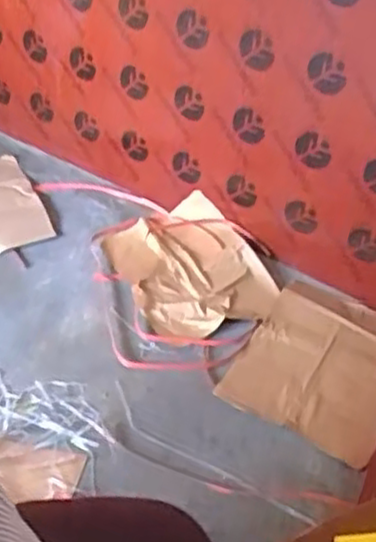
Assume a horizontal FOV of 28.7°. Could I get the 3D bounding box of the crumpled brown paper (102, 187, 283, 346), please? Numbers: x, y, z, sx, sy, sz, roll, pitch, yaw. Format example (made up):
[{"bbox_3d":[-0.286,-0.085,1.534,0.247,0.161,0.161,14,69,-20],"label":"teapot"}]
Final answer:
[{"bbox_3d":[0.002,-0.012,1.420,0.257,0.068,0.359,-16,44,-21],"label":"crumpled brown paper"}]

